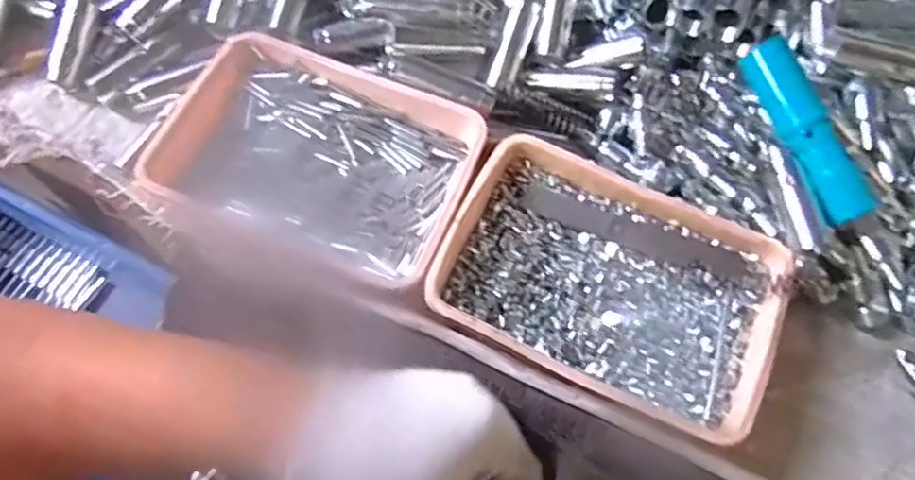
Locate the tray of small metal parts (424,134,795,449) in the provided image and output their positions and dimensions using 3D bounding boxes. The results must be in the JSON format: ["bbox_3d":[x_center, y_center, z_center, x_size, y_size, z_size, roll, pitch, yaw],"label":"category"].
[{"bbox_3d":[0.094,0.026,0.394,0.201,0.034,0.140,24,68,8],"label":"tray of small metal parts"}]

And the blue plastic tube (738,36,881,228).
[{"bbox_3d":[0.220,-0.067,0.397,0.040,0.037,0.122,-27,73,-9],"label":"blue plastic tube"}]

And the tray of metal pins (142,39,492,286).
[{"bbox_3d":[-0.093,-0.066,0.421,0.207,0.038,0.140,21,68,7],"label":"tray of metal pins"}]

